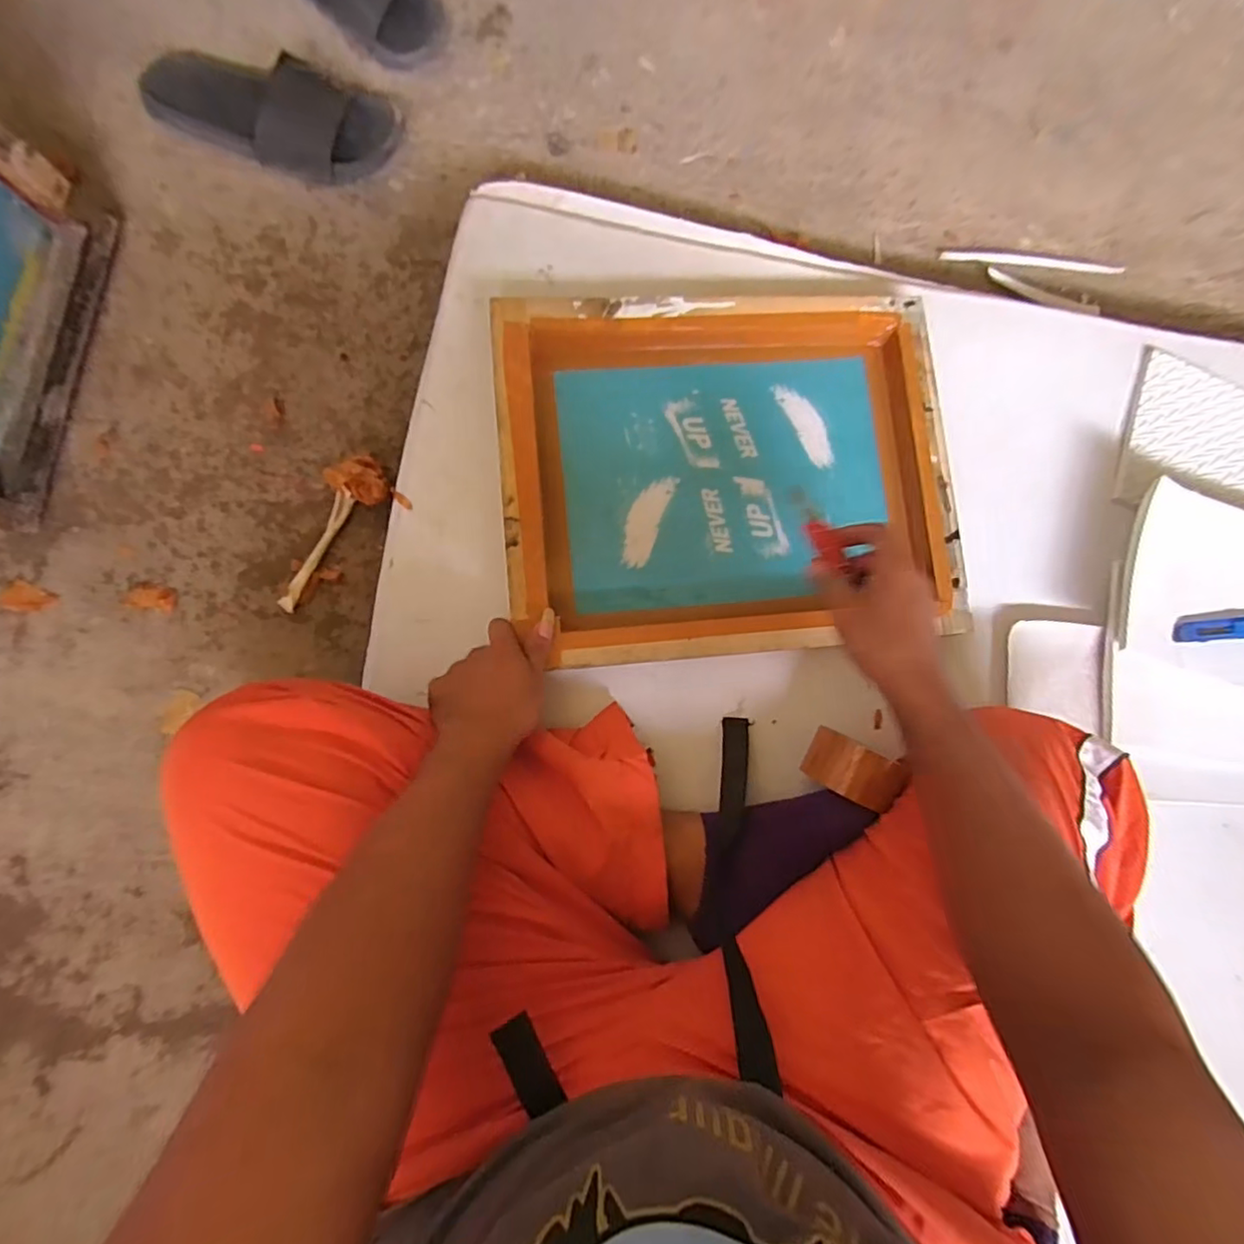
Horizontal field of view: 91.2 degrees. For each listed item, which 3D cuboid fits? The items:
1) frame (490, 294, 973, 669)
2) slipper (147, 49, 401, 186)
[{"bbox_3d":[0.109,-0.152,0.629,0.453,0.050,0.362,-4,84,-7],"label":"frame"},{"bbox_3d":[-0.401,-0.582,0.696,0.270,0.065,0.102,9,82,-5],"label":"slipper"}]

